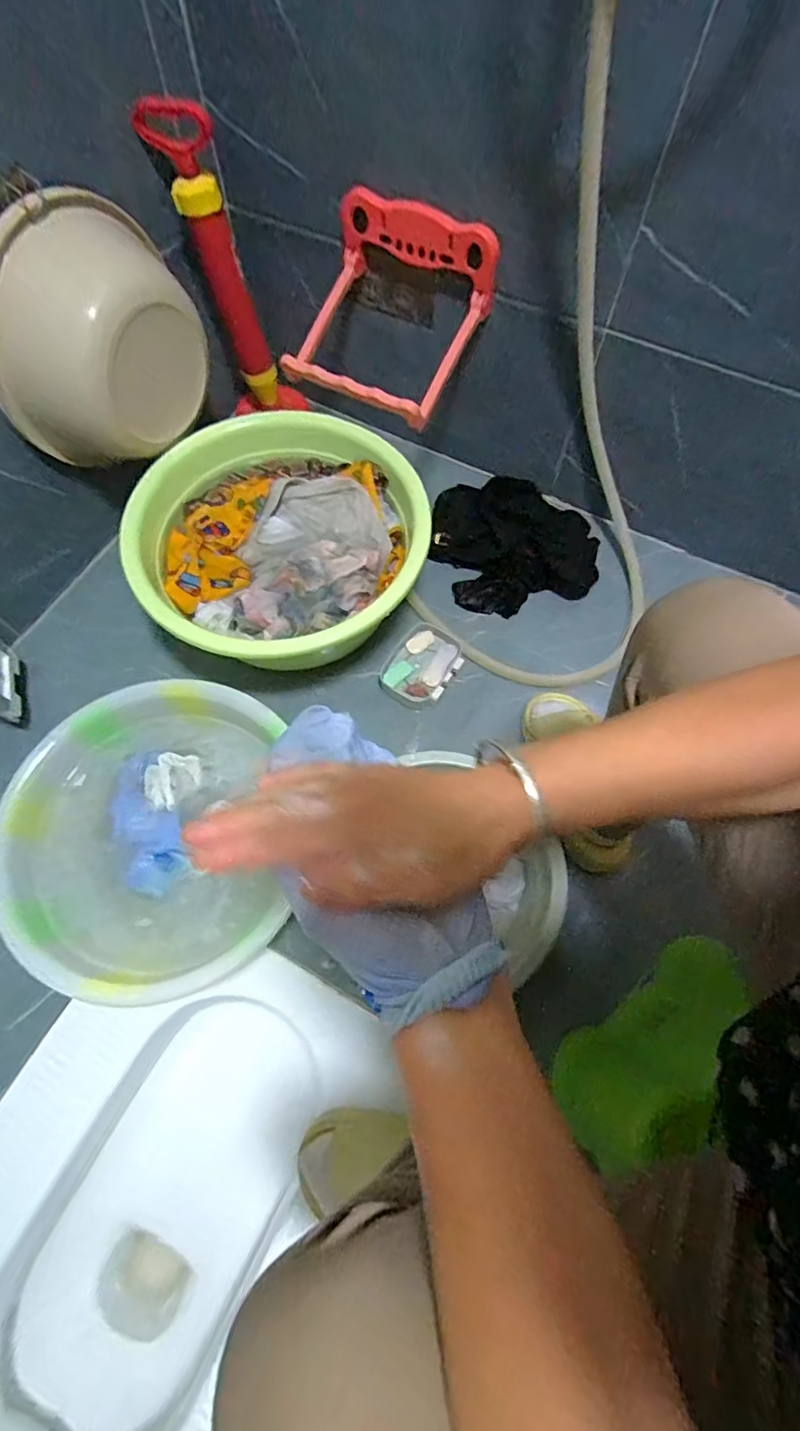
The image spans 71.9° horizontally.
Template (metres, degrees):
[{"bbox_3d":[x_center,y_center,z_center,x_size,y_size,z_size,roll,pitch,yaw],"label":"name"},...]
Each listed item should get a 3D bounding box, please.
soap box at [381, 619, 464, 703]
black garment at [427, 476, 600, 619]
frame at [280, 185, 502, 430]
[{"bbox_3d":[0.035,-0.077,0.819,0.097,0.026,0.120,29,68,12],"label":"soap box"},{"bbox_3d":[0.182,-0.274,0.887,0.264,0.061,0.216,5,65,2],"label":"black garment"},{"bbox_3d":[-0.039,-0.545,0.736,0.260,0.145,0.220,29,68,12],"label":"frame"}]

